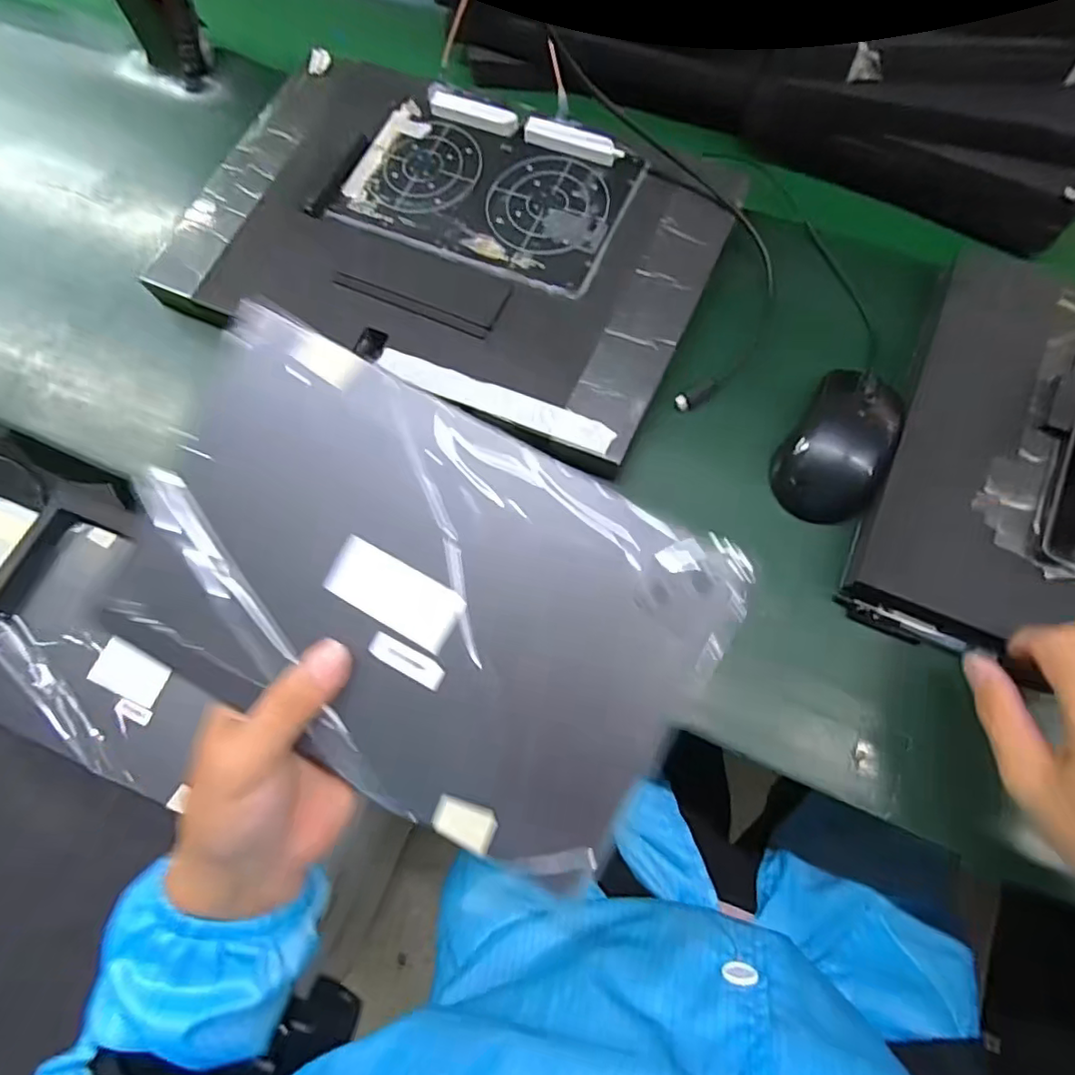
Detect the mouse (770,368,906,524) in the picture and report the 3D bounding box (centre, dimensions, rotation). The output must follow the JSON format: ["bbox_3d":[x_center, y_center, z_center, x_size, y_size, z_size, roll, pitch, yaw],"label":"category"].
[{"bbox_3d":[0.198,-0.060,0.388,0.060,0.032,0.096,29,74,12],"label":"mouse"}]

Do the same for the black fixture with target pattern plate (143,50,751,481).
[{"bbox_3d":[-0.067,-0.224,0.436,0.373,0.027,0.248,24,73,10],"label":"black fixture with target pattern plate"}]

